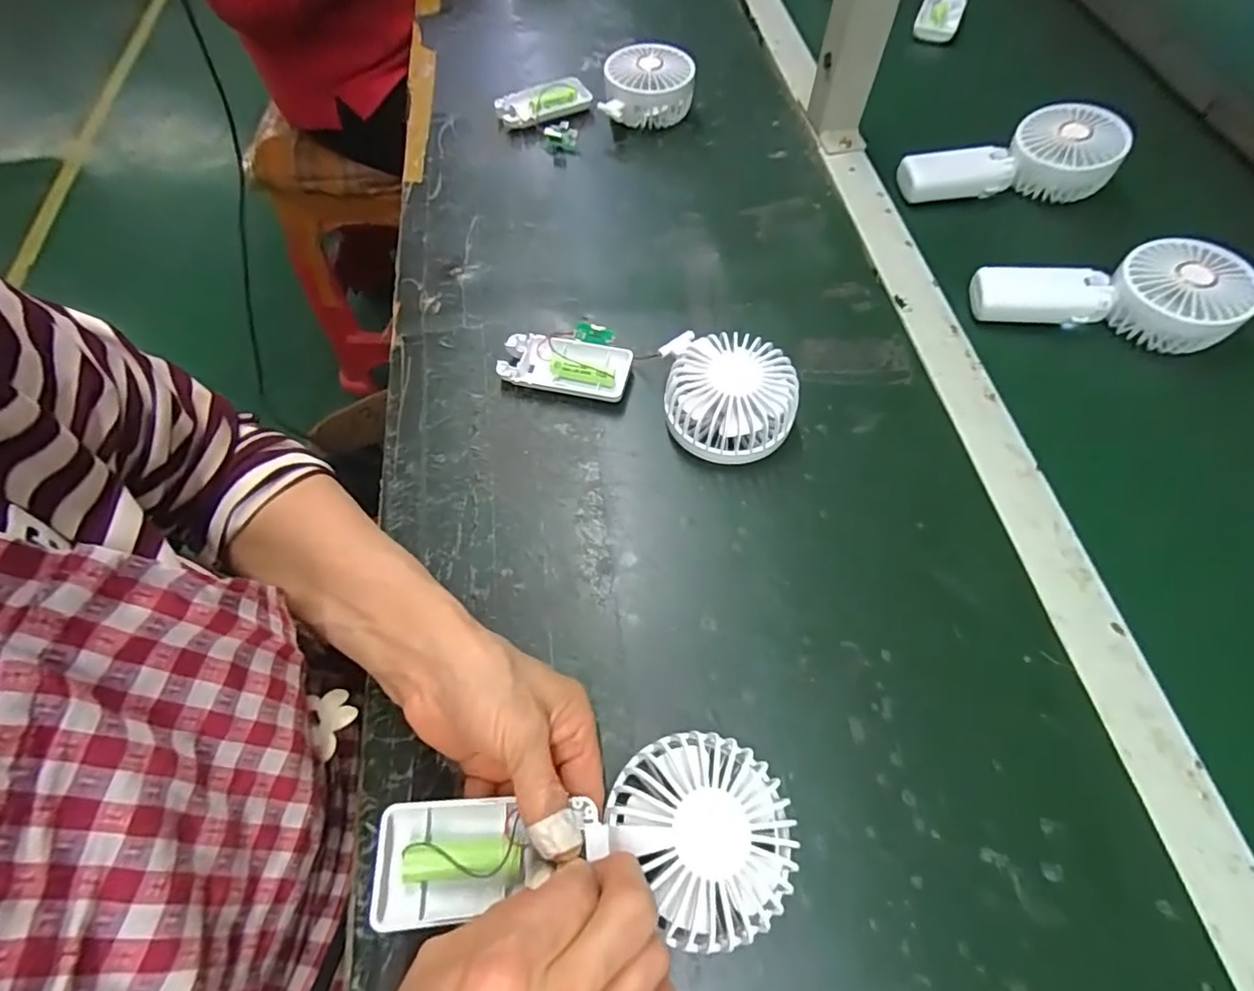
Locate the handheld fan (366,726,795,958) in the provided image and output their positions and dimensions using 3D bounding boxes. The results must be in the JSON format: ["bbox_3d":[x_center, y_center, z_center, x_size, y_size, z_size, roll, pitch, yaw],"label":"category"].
[{"bbox_3d":[-0.016,0.155,0.260,0.177,0.025,0.080,-2,62,-3],"label":"handheld fan"}]

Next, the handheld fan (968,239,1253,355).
[{"bbox_3d":[0.373,-0.152,0.452,0.187,0.048,0.086,-2,62,0],"label":"handheld fan"}]

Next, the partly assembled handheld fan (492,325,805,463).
[{"bbox_3d":[0.012,-0.085,0.410,0.208,0.046,0.081,18,64,11],"label":"partly assembled handheld fan"}]

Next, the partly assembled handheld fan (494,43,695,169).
[{"bbox_3d":[-0.029,-0.392,0.578,0.182,0.051,0.086,-23,63,-10],"label":"partly assembled handheld fan"}]

